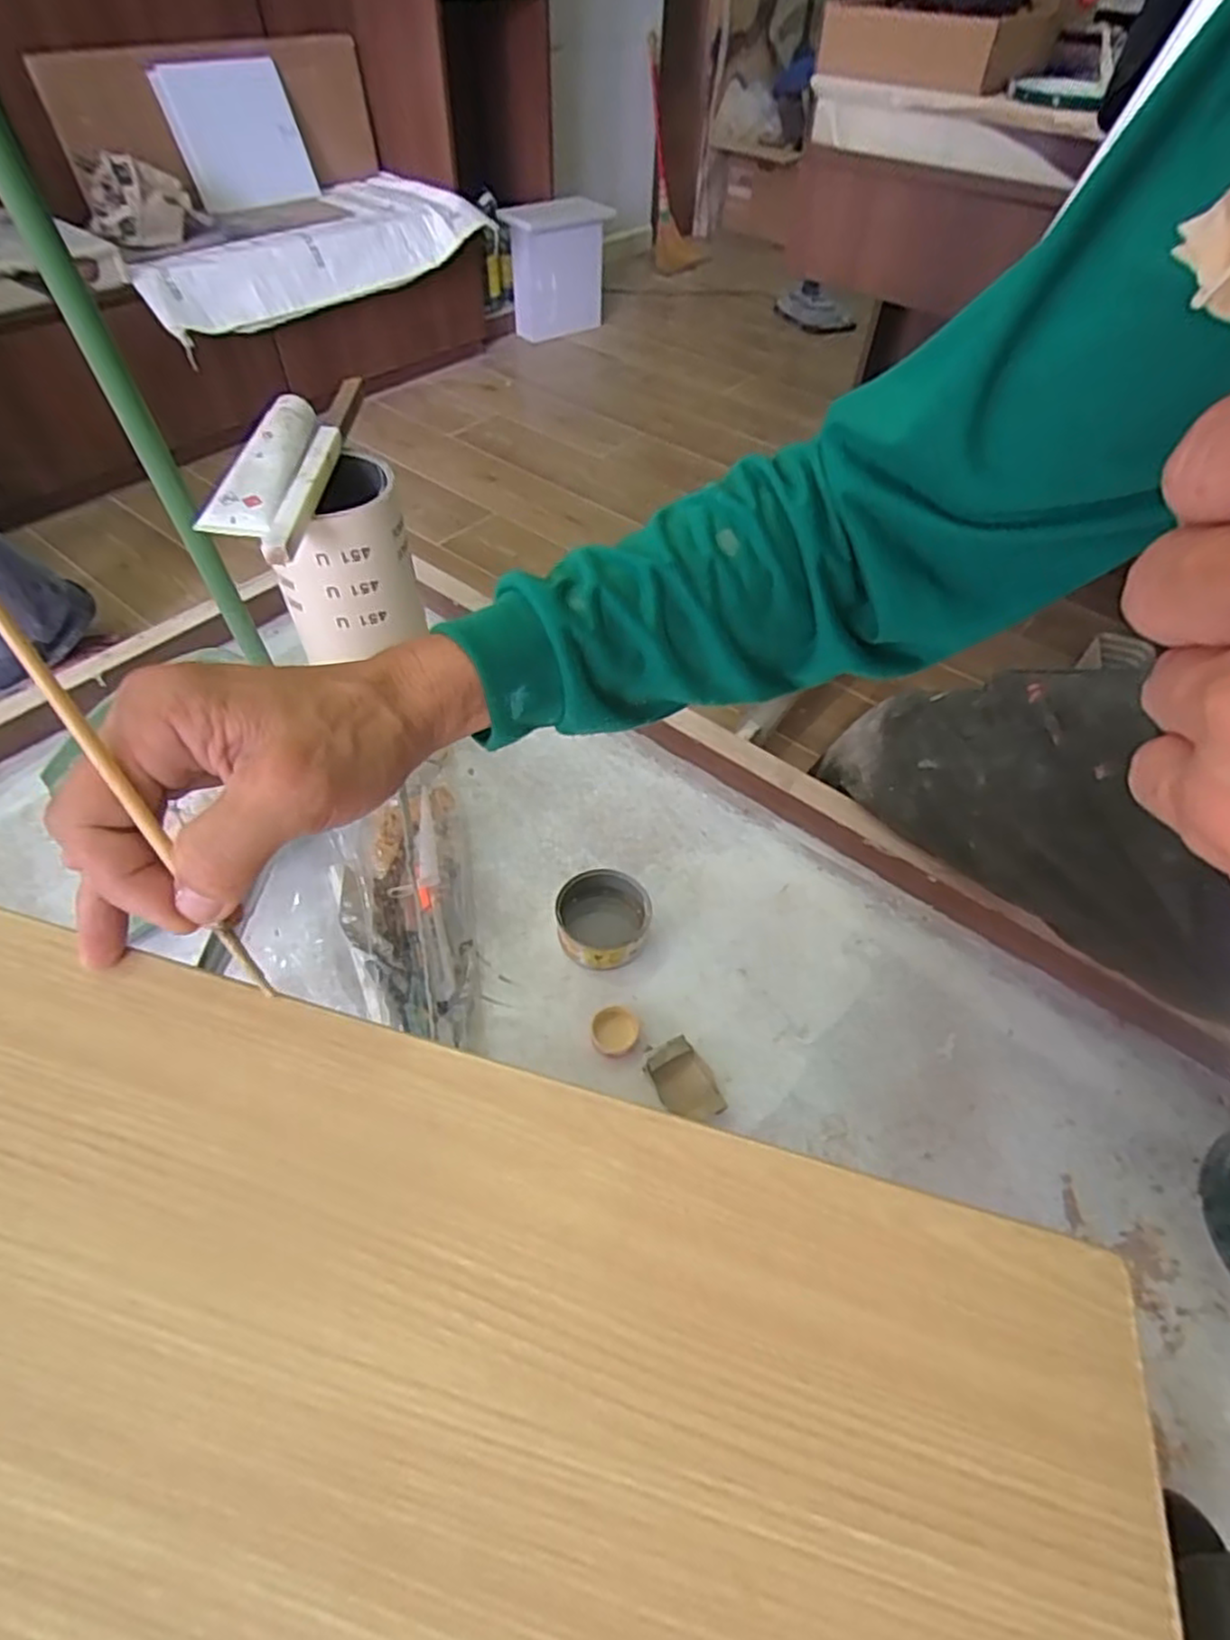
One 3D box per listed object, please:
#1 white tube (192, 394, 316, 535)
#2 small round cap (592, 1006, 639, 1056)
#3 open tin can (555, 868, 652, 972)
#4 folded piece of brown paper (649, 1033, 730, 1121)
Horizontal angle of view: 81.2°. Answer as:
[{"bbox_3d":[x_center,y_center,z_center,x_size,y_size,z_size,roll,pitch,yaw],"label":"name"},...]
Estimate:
[{"bbox_3d":[-0.271,-0.278,0.554,0.053,0.035,0.150,5,52,1],"label":"white tube"},{"bbox_3d":[0.000,0.178,0.605,0.038,0.012,0.041,1,52,-1],"label":"small round cap"},{"bbox_3d":[-0.011,0.091,0.663,0.083,0.043,0.089,1,52,-1],"label":"open tin can"},{"bbox_3d":[0.058,0.213,0.580,0.044,0.018,0.064,-24,57,-20],"label":"folded piece of brown paper"}]

